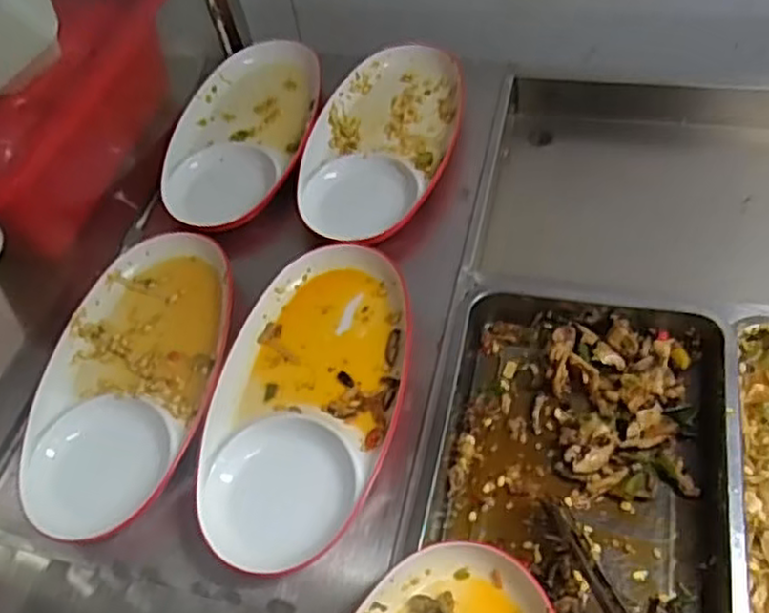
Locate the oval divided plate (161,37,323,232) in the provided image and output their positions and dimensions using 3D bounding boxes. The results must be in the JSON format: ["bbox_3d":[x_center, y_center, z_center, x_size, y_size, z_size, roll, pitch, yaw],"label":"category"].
[{"bbox_3d":[-0.183,-0.245,0.940,0.183,0.038,0.344,-1,55,9],"label":"oval divided plate"}]

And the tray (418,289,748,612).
[{"bbox_3d":[0.175,0.133,0.639,0.250,0.056,0.381,6,56,13],"label":"tray"}]

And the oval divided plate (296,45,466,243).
[{"bbox_3d":[0.000,-0.219,0.894,0.186,0.043,0.347,10,57,16],"label":"oval divided plate"}]

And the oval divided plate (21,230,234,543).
[{"bbox_3d":[-0.254,0.062,0.725,0.180,0.034,0.347,0,55,10],"label":"oval divided plate"}]

